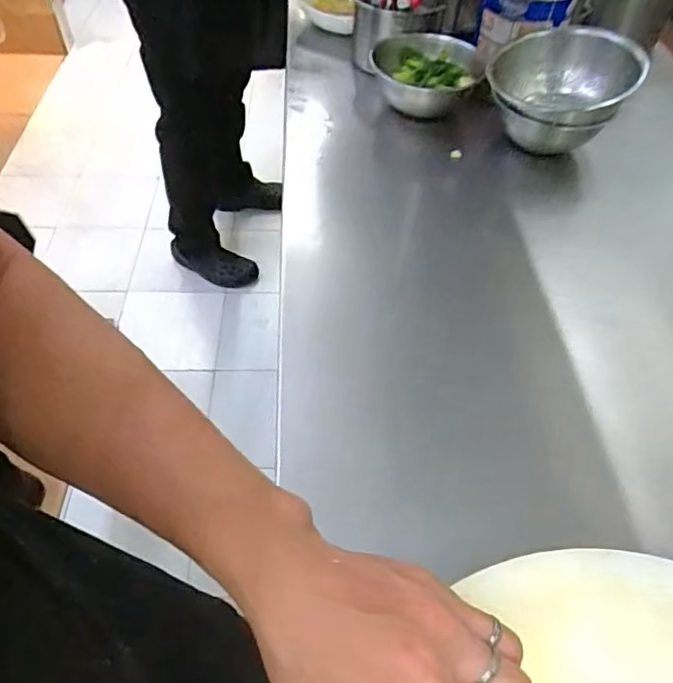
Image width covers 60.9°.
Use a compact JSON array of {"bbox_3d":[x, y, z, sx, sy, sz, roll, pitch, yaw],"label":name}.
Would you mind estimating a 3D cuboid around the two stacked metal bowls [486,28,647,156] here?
[{"bbox_3d":[0.306,-0.349,0.800,0.180,0.117,0.192,2,51,-2],"label":"two stacked metal bowls"}]

